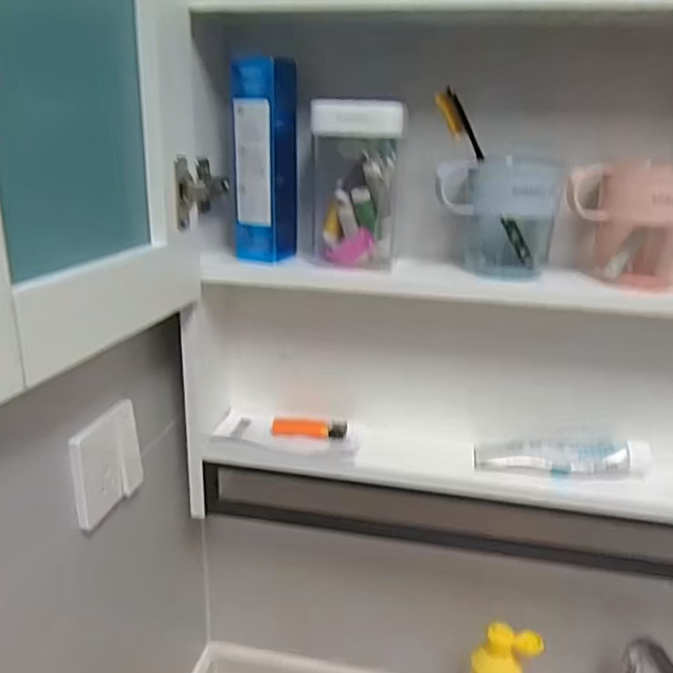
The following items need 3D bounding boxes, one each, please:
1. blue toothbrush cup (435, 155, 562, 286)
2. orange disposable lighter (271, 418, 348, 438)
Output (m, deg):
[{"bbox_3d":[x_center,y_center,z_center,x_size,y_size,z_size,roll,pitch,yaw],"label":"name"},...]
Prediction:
[{"bbox_3d":[0.149,-0.109,0.577,0.101,0.110,0.076,6,20,14],"label":"blue toothbrush cup"},{"bbox_3d":[-0.030,0.099,0.677,0.083,0.014,0.021,2,19,2],"label":"orange disposable lighter"}]

